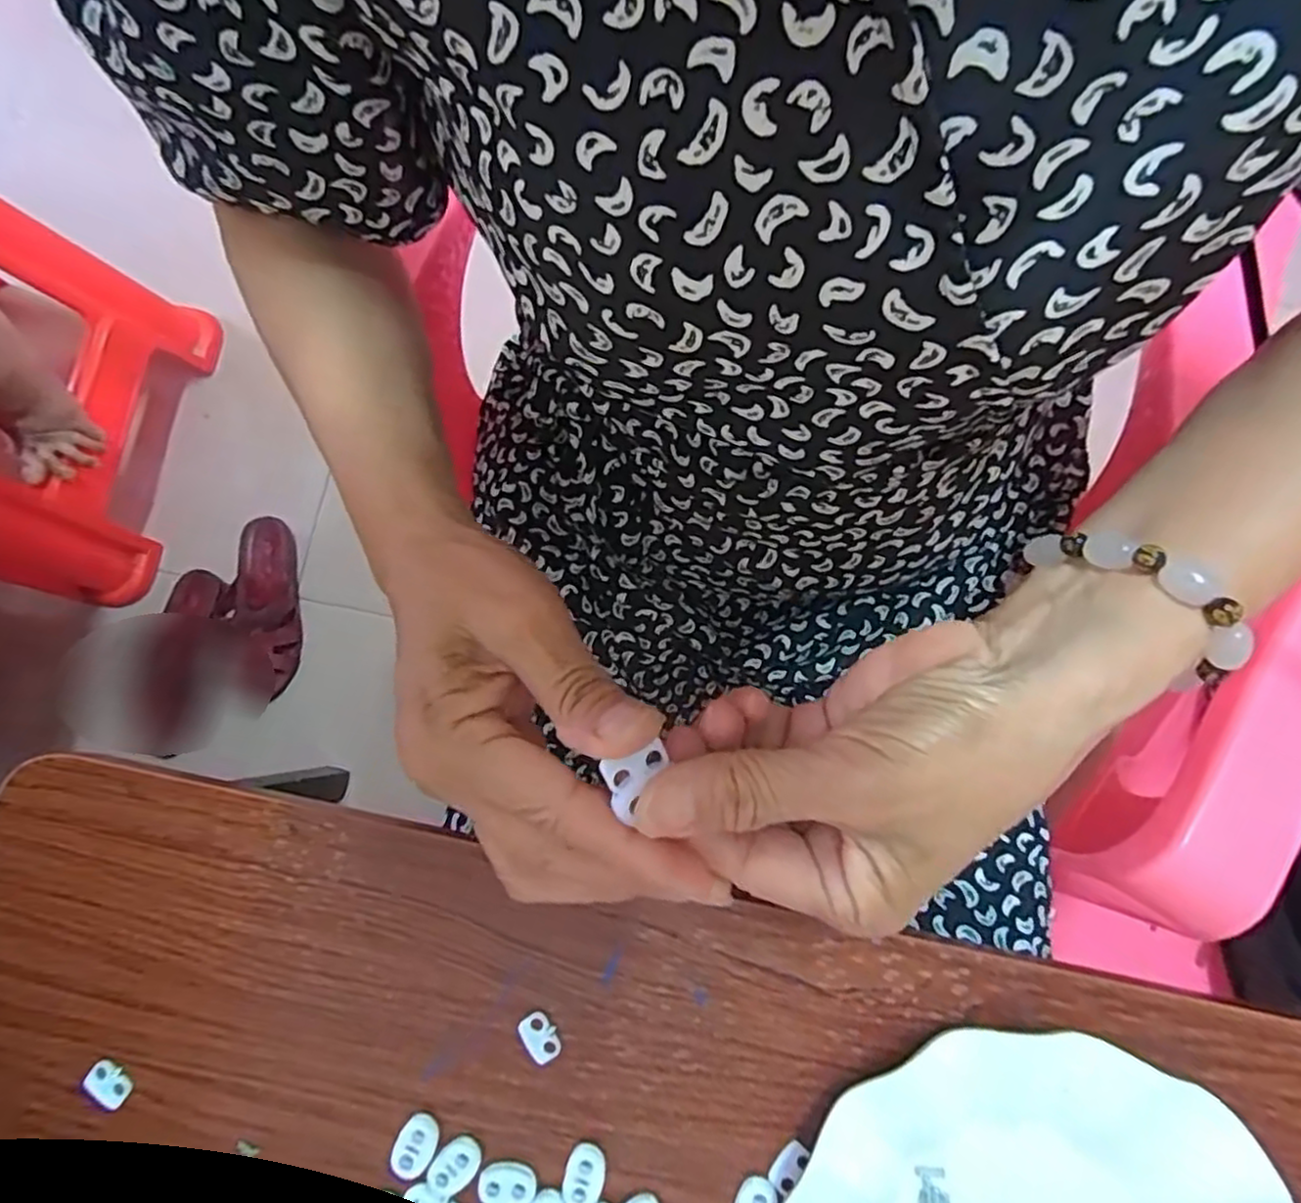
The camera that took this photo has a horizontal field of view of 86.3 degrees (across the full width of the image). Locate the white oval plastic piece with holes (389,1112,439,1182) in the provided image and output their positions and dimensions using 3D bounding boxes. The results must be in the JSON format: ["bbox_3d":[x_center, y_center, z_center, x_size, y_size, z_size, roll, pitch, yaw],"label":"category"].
[{"bbox_3d":[-0.095,0.220,0.279,0.015,0.005,0.023,31,84,8],"label":"white oval plastic piece with holes"}]

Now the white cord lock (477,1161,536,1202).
[{"bbox_3d":[-0.057,0.232,0.275,0.022,0.004,0.016,6,81,5],"label":"white cord lock"}]

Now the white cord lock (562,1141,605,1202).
[{"bbox_3d":[-0.027,0.229,0.275,0.015,0.004,0.023,11,81,6],"label":"white cord lock"}]

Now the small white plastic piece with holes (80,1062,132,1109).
[{"bbox_3d":[-0.227,0.201,0.288,0.020,0.004,0.015,30,84,8],"label":"small white plastic piece with holes"}]

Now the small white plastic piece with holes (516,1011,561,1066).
[{"bbox_3d":[-0.046,0.180,0.287,0.014,0.004,0.020,-41,80,-3],"label":"small white plastic piece with holes"}]

